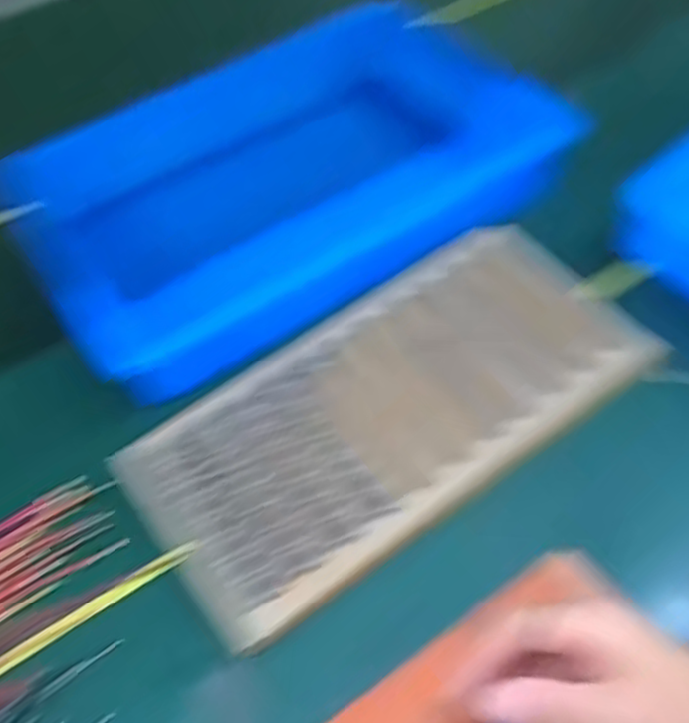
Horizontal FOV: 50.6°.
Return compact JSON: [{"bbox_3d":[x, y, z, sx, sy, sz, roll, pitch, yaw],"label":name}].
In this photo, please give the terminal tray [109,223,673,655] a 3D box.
[{"bbox_3d":[0.037,0.028,0.538,0.375,0.015,0.180,-31,59,-18],"label":"terminal tray"}]

